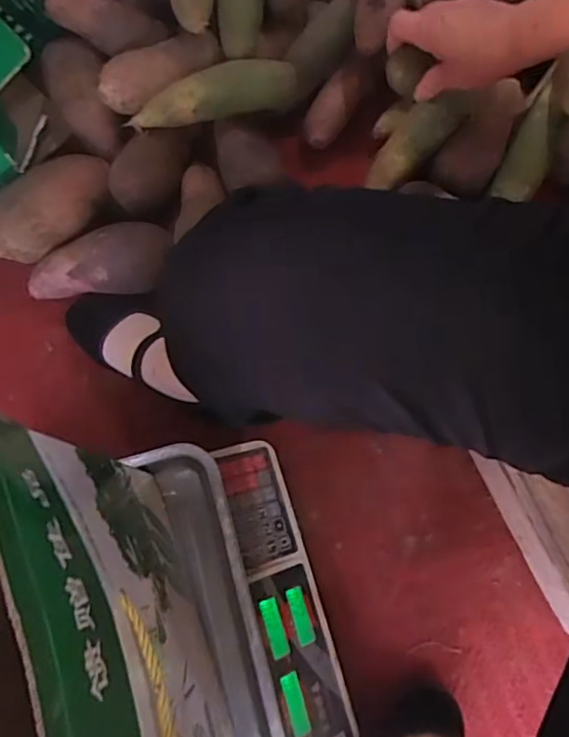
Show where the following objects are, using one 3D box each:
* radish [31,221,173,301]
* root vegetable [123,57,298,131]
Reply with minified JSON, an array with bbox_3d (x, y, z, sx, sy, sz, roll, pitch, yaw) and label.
[{"bbox_3d":[-0.217,-0.120,0.686,0.177,0.072,0.076,-10,78,-1],"label":"radish"},{"bbox_3d":[-0.084,-0.316,0.681,0.196,0.054,0.053,-10,78,-1],"label":"root vegetable"}]

